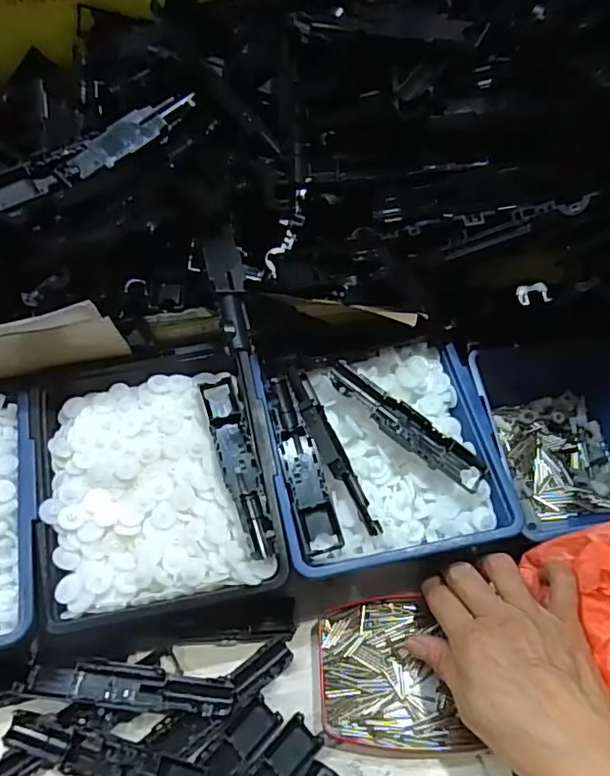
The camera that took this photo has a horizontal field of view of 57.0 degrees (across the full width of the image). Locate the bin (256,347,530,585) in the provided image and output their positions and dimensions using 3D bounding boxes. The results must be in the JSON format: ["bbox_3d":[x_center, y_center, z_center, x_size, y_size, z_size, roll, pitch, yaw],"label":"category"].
[{"bbox_3d":[0.050,0.049,0.380,0.141,0.072,0.140,-11,55,-7],"label":"bin"}]

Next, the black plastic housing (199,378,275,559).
[{"bbox_3d":[-0.041,0.046,0.349,0.022,0.016,0.116,-15,56,-10],"label":"black plastic housing"}]

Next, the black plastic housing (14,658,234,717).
[{"bbox_3d":[-0.104,0.174,0.328,0.122,0.013,0.022,4,55,3],"label":"black plastic housing"}]

